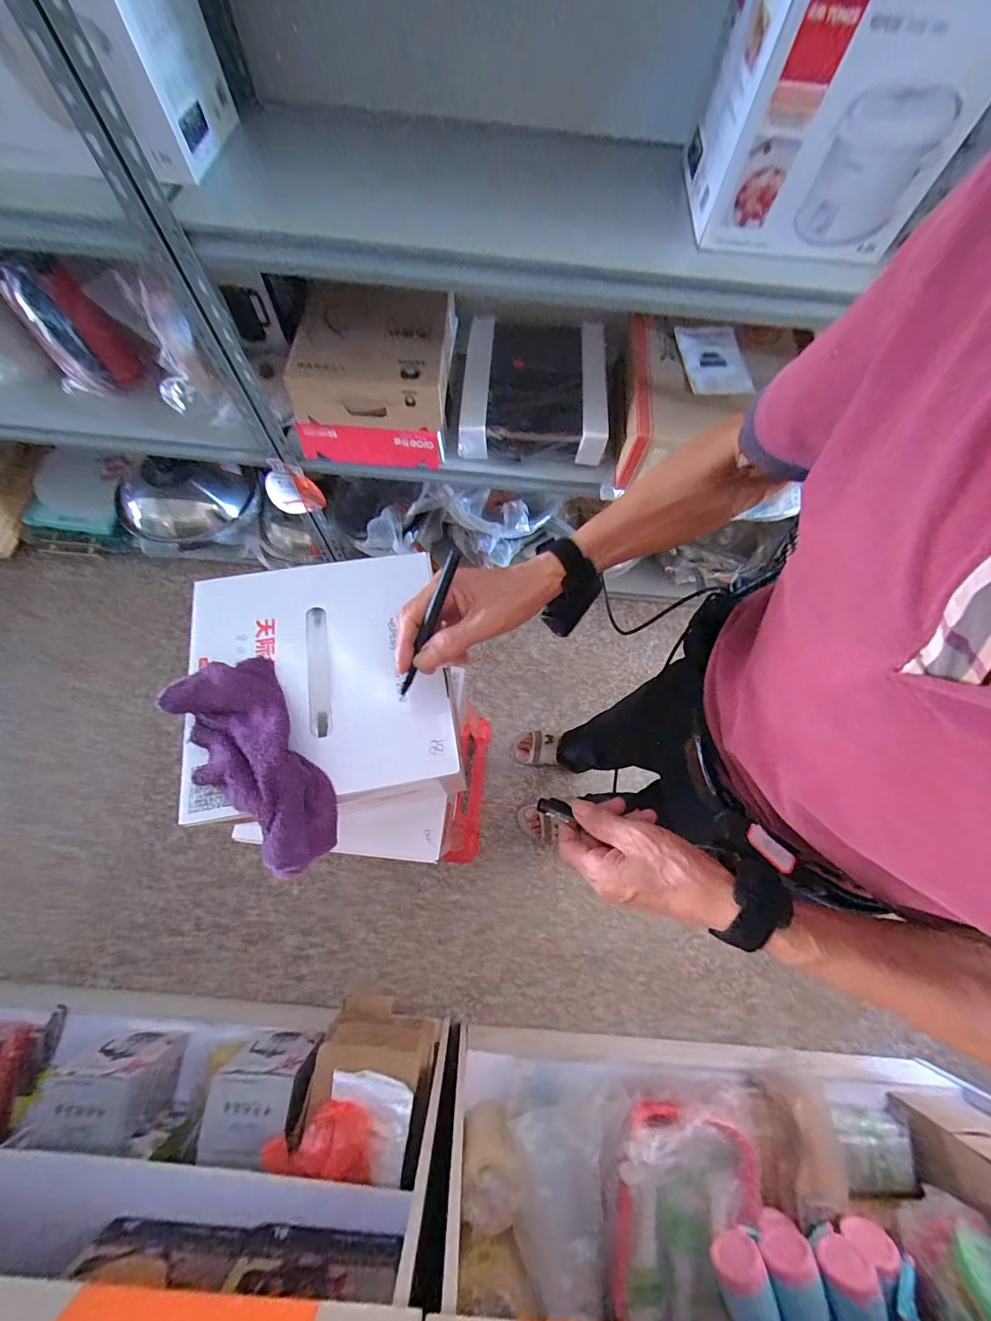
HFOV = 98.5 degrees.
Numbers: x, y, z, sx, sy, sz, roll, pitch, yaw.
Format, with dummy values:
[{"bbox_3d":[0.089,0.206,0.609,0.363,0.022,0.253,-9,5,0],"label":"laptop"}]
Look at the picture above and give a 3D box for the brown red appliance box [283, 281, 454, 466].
[{"bbox_3d":[-0.269,-0.697,1.007,0.340,0.235,0.386,3,69,-2],"label":"brown red appliance box"}]

